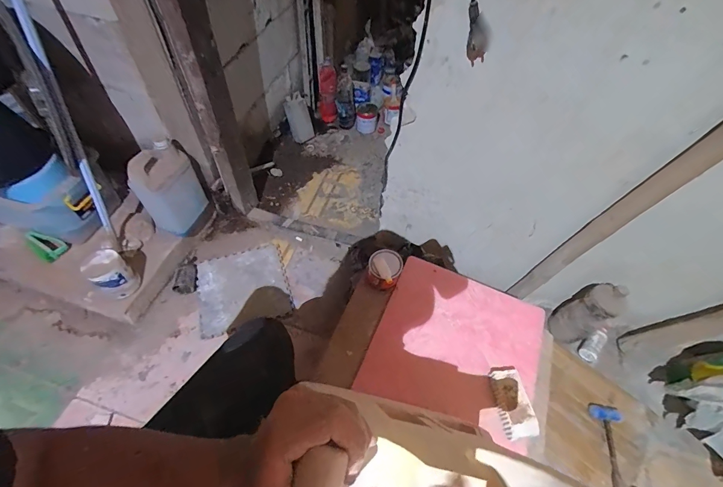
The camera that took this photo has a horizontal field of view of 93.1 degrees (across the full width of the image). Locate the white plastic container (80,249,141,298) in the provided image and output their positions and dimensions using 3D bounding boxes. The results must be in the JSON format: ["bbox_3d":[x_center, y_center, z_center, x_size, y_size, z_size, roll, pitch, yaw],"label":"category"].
[{"bbox_3d":[-0.749,0.104,1.049,0.092,0.167,0.097,2,55,-2],"label":"white plastic container"}]

